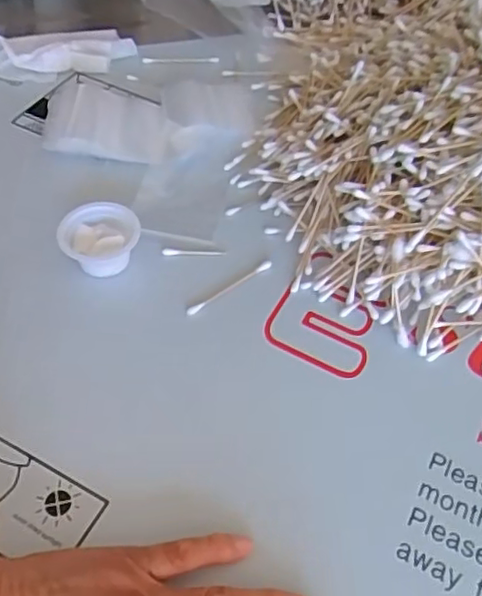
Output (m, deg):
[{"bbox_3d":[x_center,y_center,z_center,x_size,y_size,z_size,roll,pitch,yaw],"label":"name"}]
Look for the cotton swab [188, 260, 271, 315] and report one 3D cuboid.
[{"bbox_3d":[-0.007,-0.008,0.424,0.071,0.004,0.006,-30,61,-23],"label":"cotton swab"}]

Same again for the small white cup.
[{"bbox_3d":[-0.097,-0.041,0.427,0.051,0.031,0.045,2,53,-2],"label":"small white cup"}]

